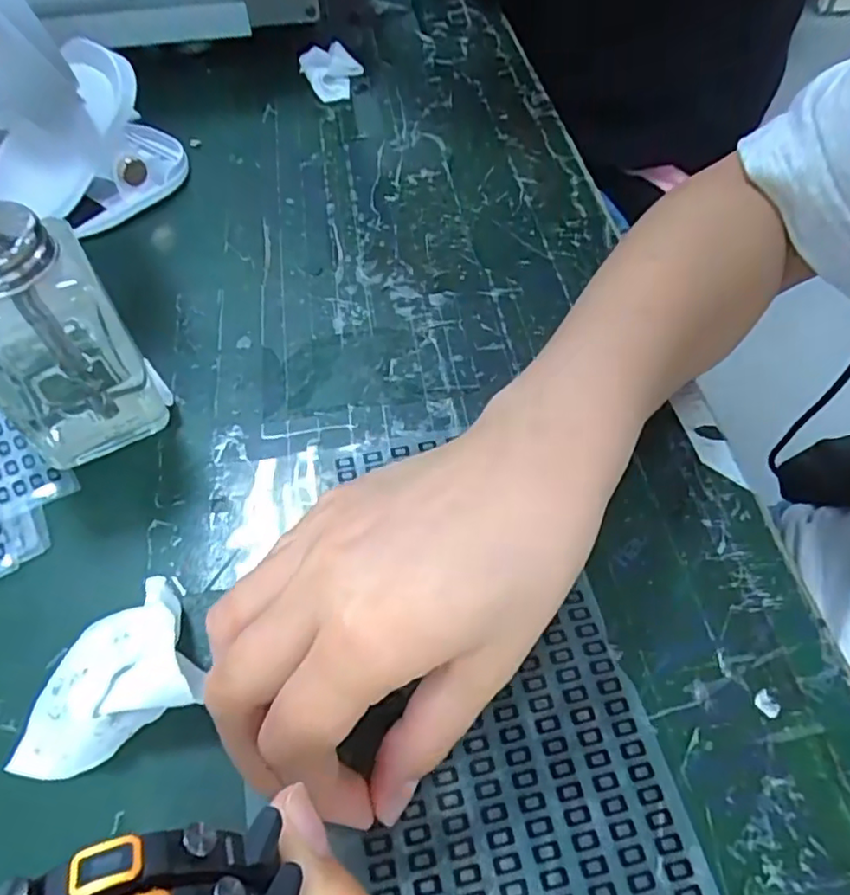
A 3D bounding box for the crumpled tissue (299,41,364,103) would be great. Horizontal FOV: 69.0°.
[{"bbox_3d":[-0.068,-0.279,0.456,0.042,0.013,0.063,-13,56,-8],"label":"crumpled tissue"}]

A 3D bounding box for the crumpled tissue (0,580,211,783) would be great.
[{"bbox_3d":[-0.109,0.077,0.206,0.062,0.019,0.049,-27,59,-17],"label":"crumpled tissue"}]

